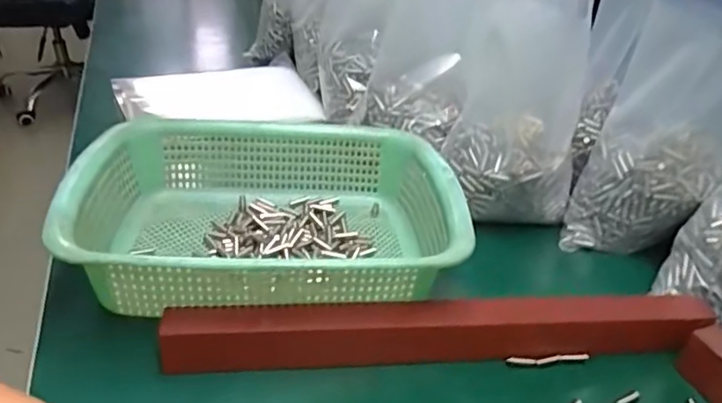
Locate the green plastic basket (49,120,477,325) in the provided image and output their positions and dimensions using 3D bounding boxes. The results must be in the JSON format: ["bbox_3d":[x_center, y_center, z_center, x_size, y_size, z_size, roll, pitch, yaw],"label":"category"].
[{"bbox_3d":[-0.072,0.011,0.473,0.295,0.083,0.225,-2,34,-9],"label":"green plastic basket"}]

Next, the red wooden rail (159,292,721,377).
[{"bbox_3d":[0.063,0.091,0.406,0.392,0.036,0.031,-1,34,-7],"label":"red wooden rail"}]

